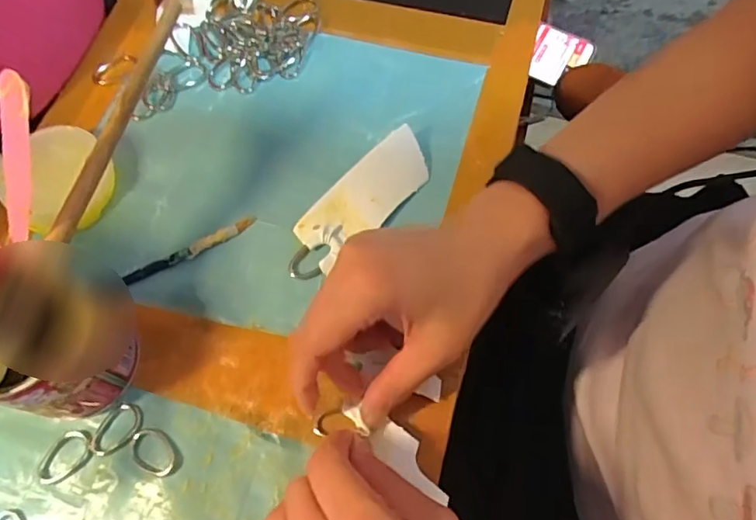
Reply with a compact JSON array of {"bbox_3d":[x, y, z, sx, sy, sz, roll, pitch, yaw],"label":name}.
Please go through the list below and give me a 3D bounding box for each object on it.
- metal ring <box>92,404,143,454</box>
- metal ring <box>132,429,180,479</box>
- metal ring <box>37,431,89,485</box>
[{"bbox_3d":[-0.140,0.091,0.296,0.021,0.004,0.030,39,72,15],"label":"metal ring"},{"bbox_3d":[-0.117,0.101,0.290,0.030,0.004,0.020,25,69,10],"label":"metal ring"},{"bbox_3d":[-0.165,0.104,0.290,0.019,0.004,0.028,33,70,13],"label":"metal ring"}]

